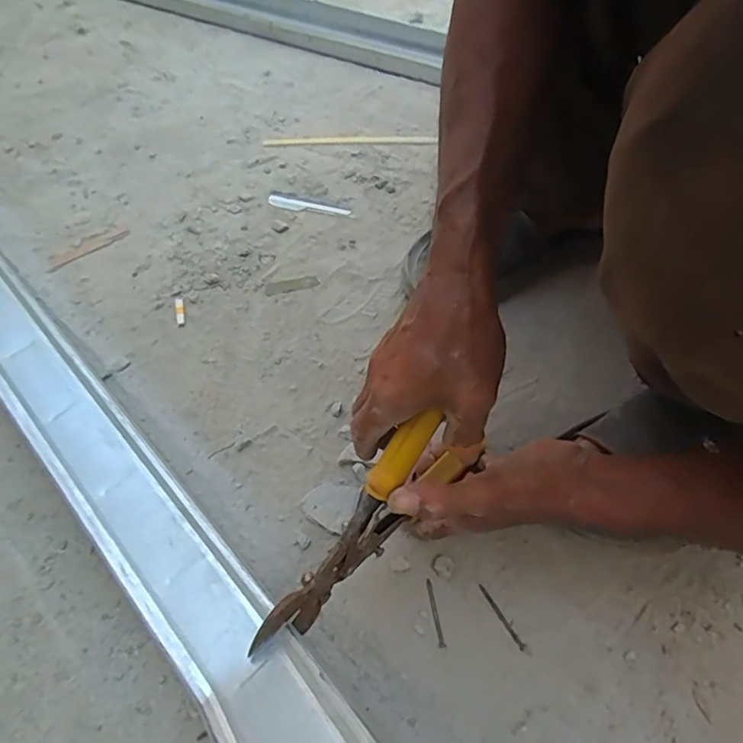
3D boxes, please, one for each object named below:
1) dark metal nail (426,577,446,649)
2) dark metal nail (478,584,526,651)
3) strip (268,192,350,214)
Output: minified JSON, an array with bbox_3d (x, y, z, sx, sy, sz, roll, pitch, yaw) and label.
[{"bbox_3d":[0.049,0.185,0.419,0.006,0.004,0.049,-8,56,-3],"label":"dark metal nail"},{"bbox_3d":[0.098,0.184,0.411,0.005,0.004,0.053,-27,59,-15],"label":"dark metal nail"},{"bbox_3d":[-0.078,-0.202,0.668,0.103,0.004,0.024,14,58,12],"label":"strip"}]

